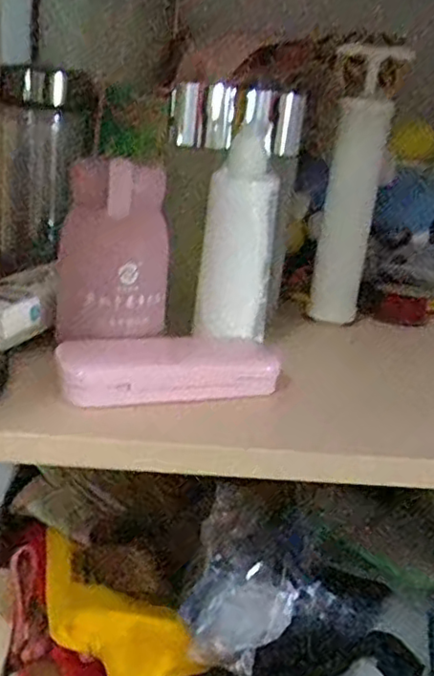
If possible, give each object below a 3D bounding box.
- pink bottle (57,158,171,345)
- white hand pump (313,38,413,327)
[{"bbox_3d":[-0.066,-0.059,0.446,0.074,0.113,0.053,5,19,-6],"label":"pink bottle"},{"bbox_3d":[0.118,-0.126,0.581,0.051,0.225,0.042,6,19,-2],"label":"white hand pump"}]

